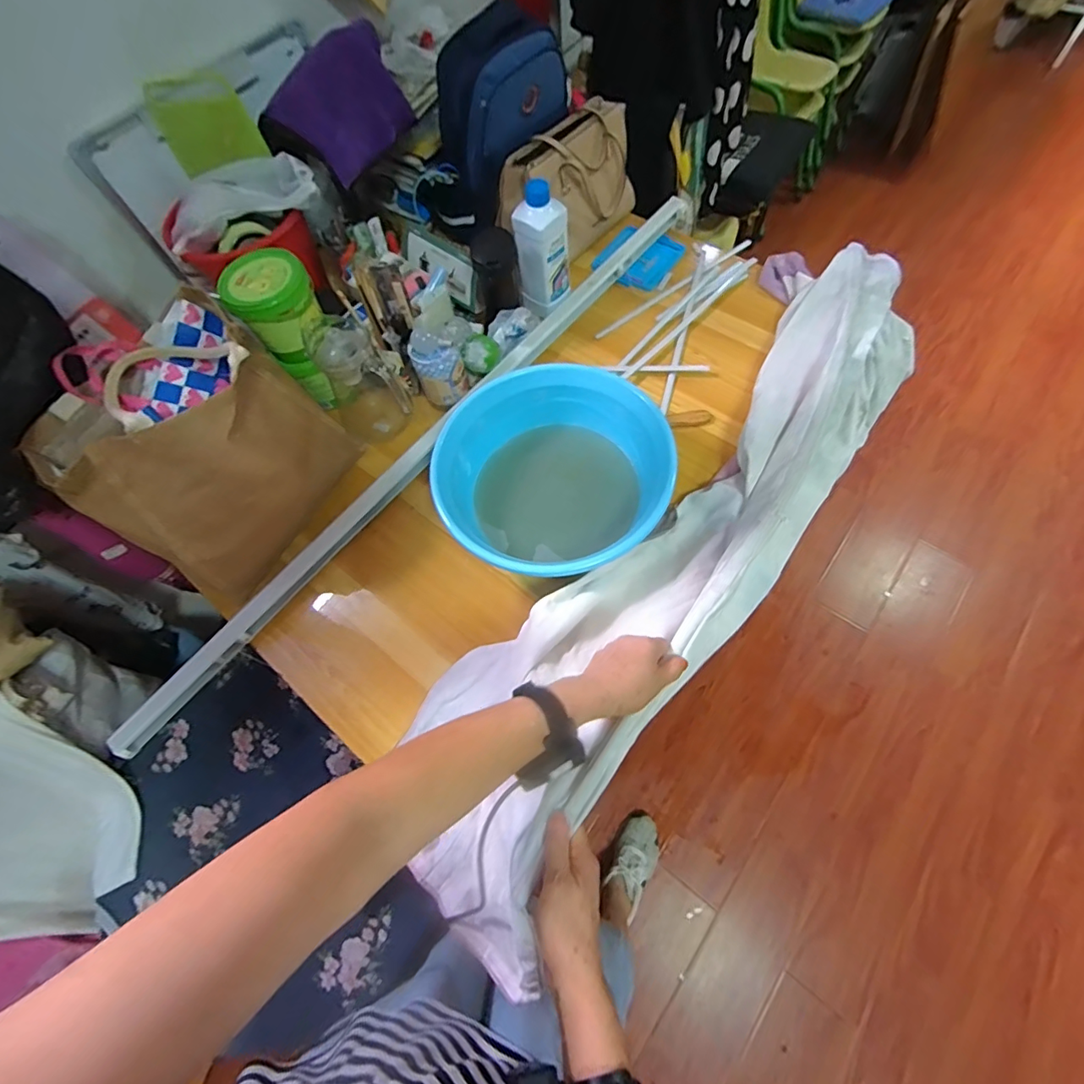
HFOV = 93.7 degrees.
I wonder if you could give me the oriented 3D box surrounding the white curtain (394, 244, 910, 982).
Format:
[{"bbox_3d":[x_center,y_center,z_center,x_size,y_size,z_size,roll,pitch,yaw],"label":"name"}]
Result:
[{"bbox_3d":[0.227,-0.037,0.733,0.272,0.190,1.176,34,69,16],"label":"white curtain"}]

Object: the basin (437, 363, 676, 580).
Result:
[{"bbox_3d":[0.010,-0.098,0.791,0.332,0.113,0.338,-2,65,5],"label":"basin"}]

